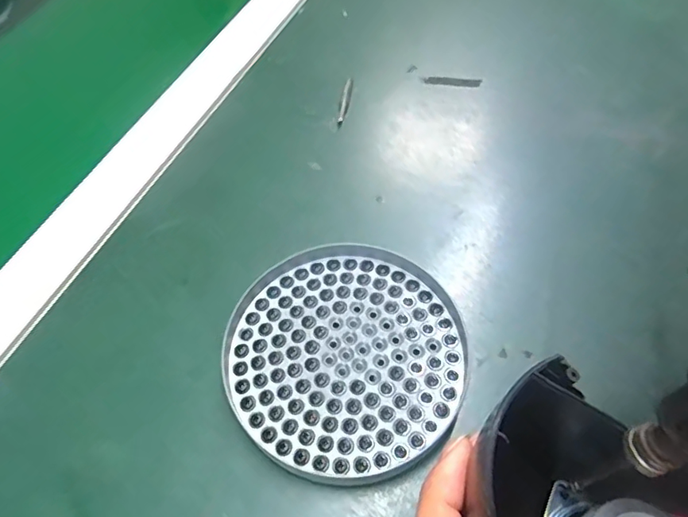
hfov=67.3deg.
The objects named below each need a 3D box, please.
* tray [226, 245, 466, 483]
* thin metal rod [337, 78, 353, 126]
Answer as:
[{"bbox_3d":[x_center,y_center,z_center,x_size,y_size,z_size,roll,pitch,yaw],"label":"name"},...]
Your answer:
[{"bbox_3d":[0.000,0.046,0.254,0.112,0.018,0.110,0,59,-1],"label":"tray"},{"bbox_3d":[0.001,-0.110,0.360,0.006,0.004,0.042,9,59,4],"label":"thin metal rod"}]

